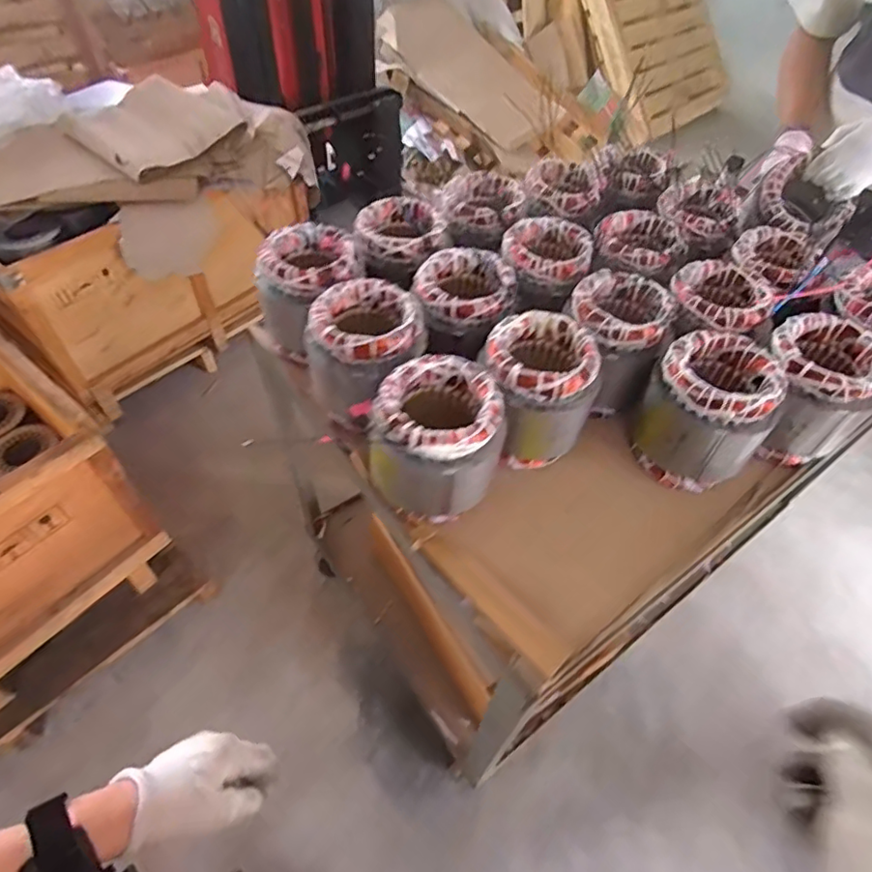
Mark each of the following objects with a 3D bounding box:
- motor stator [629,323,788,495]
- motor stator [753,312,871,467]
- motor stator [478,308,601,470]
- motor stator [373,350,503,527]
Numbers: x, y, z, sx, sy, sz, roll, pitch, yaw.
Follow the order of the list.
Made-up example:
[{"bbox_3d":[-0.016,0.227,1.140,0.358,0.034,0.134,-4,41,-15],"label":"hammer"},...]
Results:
[{"bbox_3d":[0.340,-0.030,0.699,0.138,0.158,0.143,2,52,-2],"label":"motor stator"},{"bbox_3d":[0.489,-0.057,0.735,0.126,0.149,0.149,16,53,9],"label":"motor stator"},{"bbox_3d":[0.130,-0.056,0.707,0.124,0.158,0.136,2,52,-2],"label":"motor stator"},{"bbox_3d":[0.009,0.005,0.639,0.129,0.146,0.138,23,54,14],"label":"motor stator"}]

